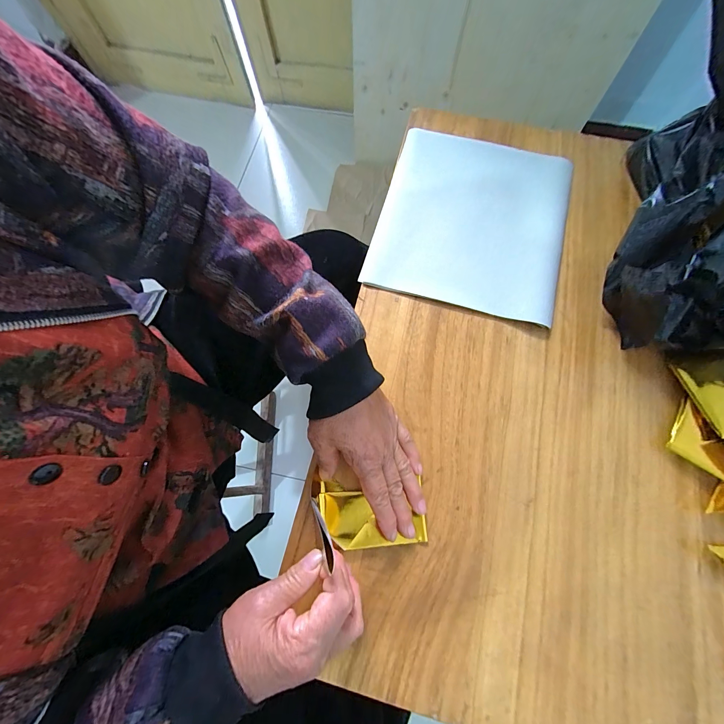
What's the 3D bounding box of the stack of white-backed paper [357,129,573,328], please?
[{"bbox_3d":[0.139,-0.181,0.400,0.226,0.011,0.251,15,73,5],"label":"stack of white-backed paper"}]

